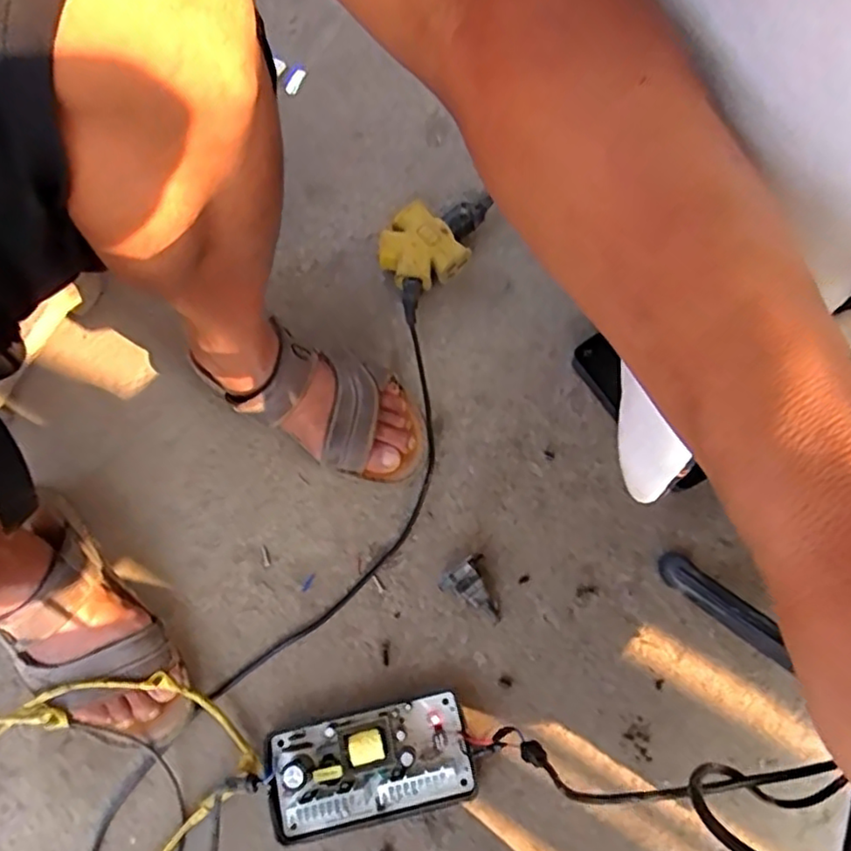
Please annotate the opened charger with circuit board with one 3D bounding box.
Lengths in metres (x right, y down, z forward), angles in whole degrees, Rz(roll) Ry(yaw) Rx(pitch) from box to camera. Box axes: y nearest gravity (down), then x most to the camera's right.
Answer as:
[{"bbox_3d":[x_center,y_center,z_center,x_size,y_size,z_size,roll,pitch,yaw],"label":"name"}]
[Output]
[{"bbox_3d":[-0.049,0.294,0.544,0.175,0.045,0.092,-13,73,-2],"label":"opened charger with circuit board"}]

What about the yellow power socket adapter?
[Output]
[{"bbox_3d":[-0.009,-0.189,0.676,0.080,0.051,0.084,-33,75,-8],"label":"yellow power socket adapter"}]

